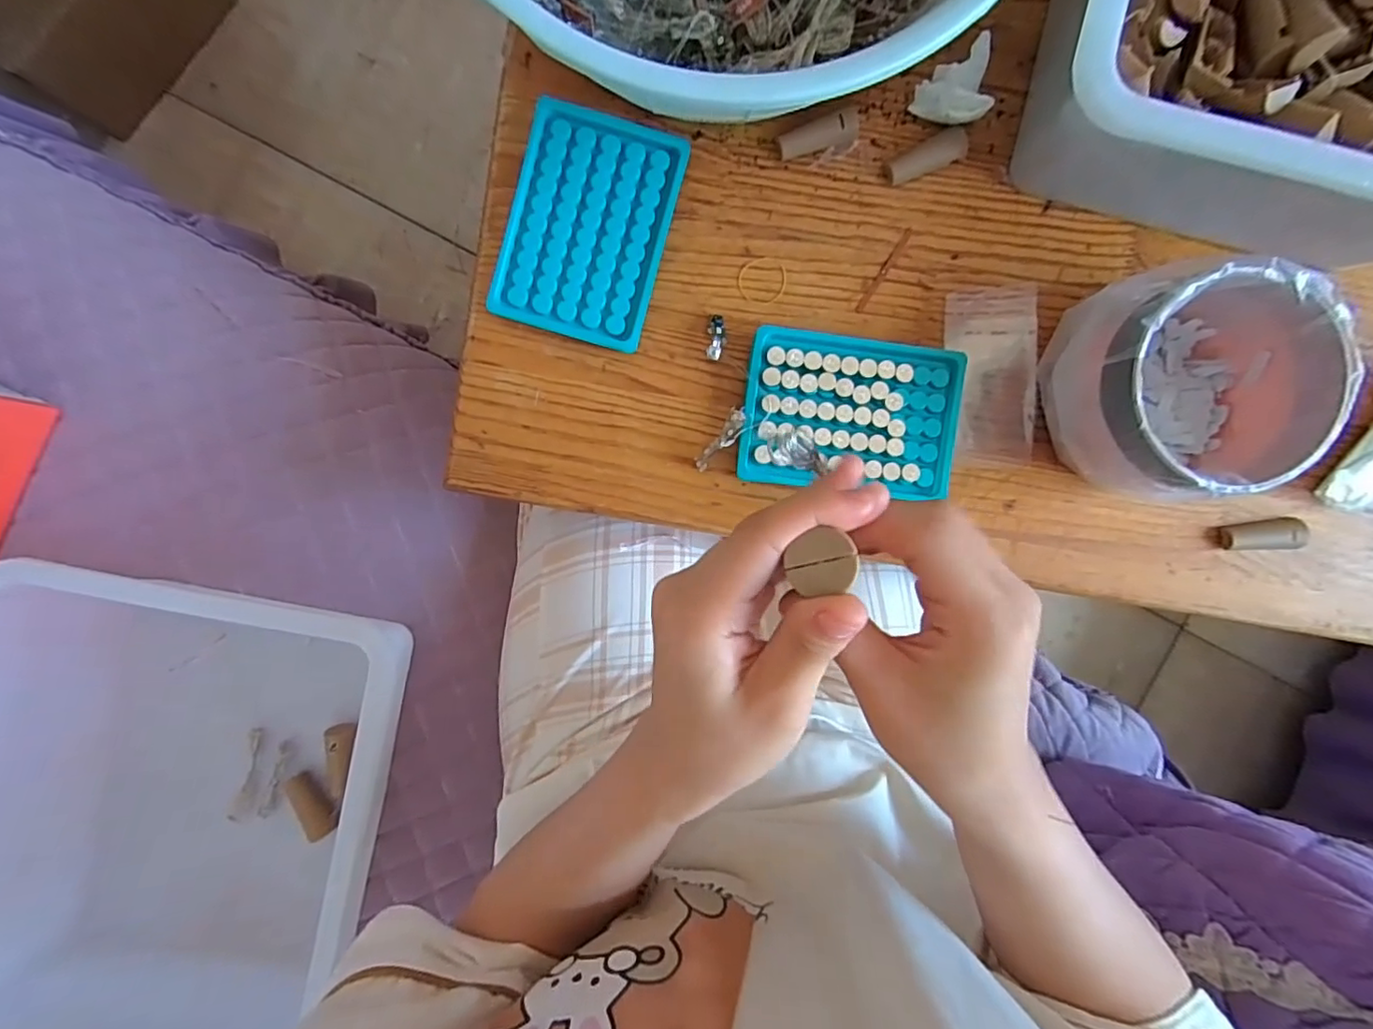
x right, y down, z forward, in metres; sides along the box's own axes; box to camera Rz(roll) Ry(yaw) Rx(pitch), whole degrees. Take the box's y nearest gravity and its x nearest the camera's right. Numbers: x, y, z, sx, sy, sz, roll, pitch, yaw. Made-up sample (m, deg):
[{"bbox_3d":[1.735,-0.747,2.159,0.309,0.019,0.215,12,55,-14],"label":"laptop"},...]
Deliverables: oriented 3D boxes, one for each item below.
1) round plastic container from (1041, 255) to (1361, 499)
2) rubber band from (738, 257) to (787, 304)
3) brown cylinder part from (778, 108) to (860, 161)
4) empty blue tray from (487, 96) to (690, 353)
[{"bbox_3d":[0.283,-0.071,0.340,0.121,0.075,0.114,0,93,-2],"label":"round plastic container"},{"bbox_3d":[0.049,-0.151,0.379,0.031,0.004,0.029,0,93,-2],"label":"rubber band"},{"bbox_3d":[0.082,-0.236,0.367,0.049,0.012,0.015,-15,94,-1],"label":"brown cylinder part"},{"bbox_3d":[-0.060,-0.178,0.367,0.095,0.008,0.133,15,93,-3],"label":"empty blue tray"}]

